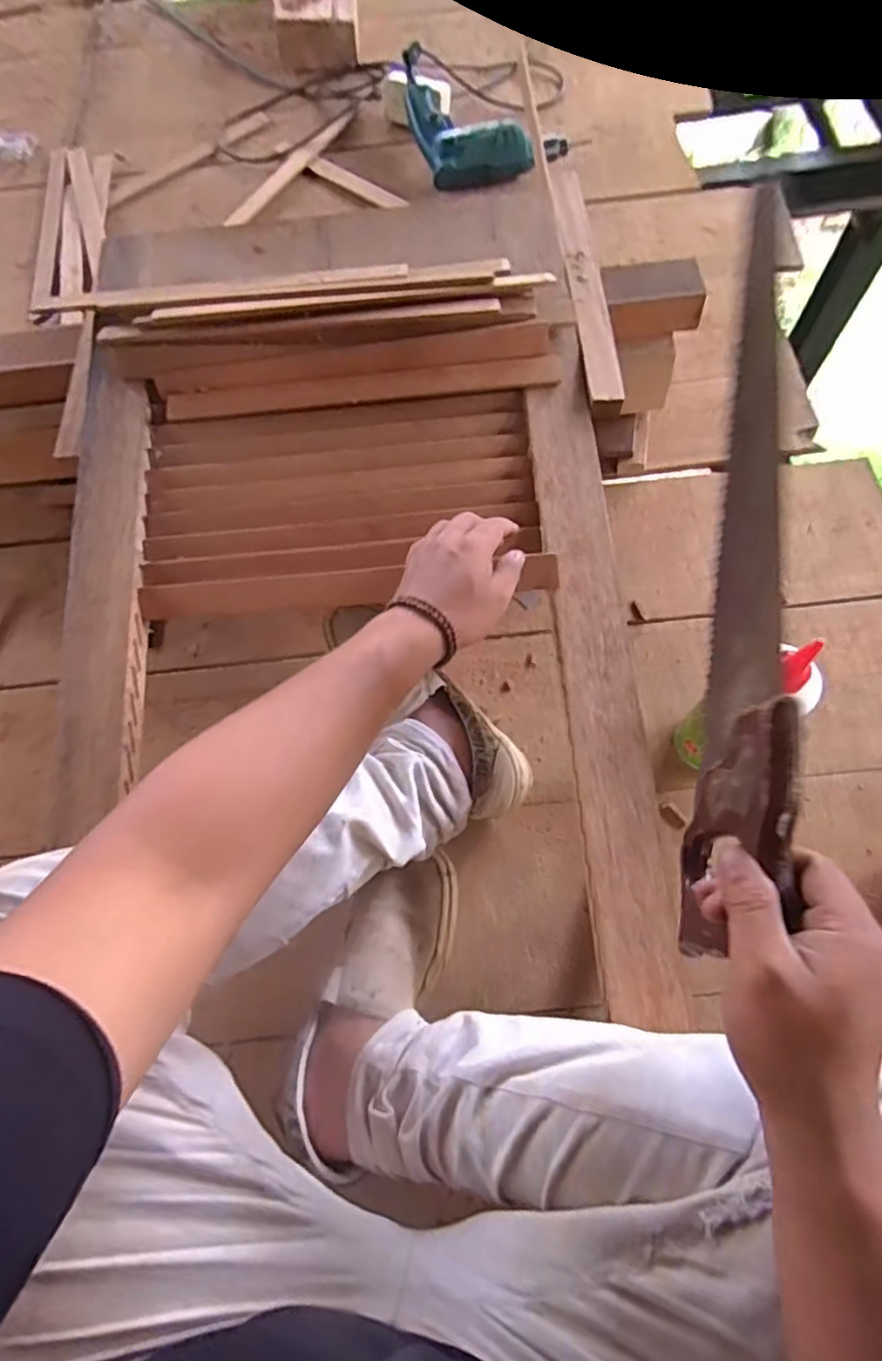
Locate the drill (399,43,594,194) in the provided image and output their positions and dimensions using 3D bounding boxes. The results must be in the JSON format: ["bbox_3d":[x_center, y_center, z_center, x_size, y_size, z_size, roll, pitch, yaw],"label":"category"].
[{"bbox_3d":[0.073,-0.898,1.013,0.253,0.077,0.257,-5,69,1],"label":"drill"}]

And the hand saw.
[{"bbox_3d":[0.171,-0.054,0.357,0.021,0.096,0.421,3,89,3],"label":"hand saw"}]

